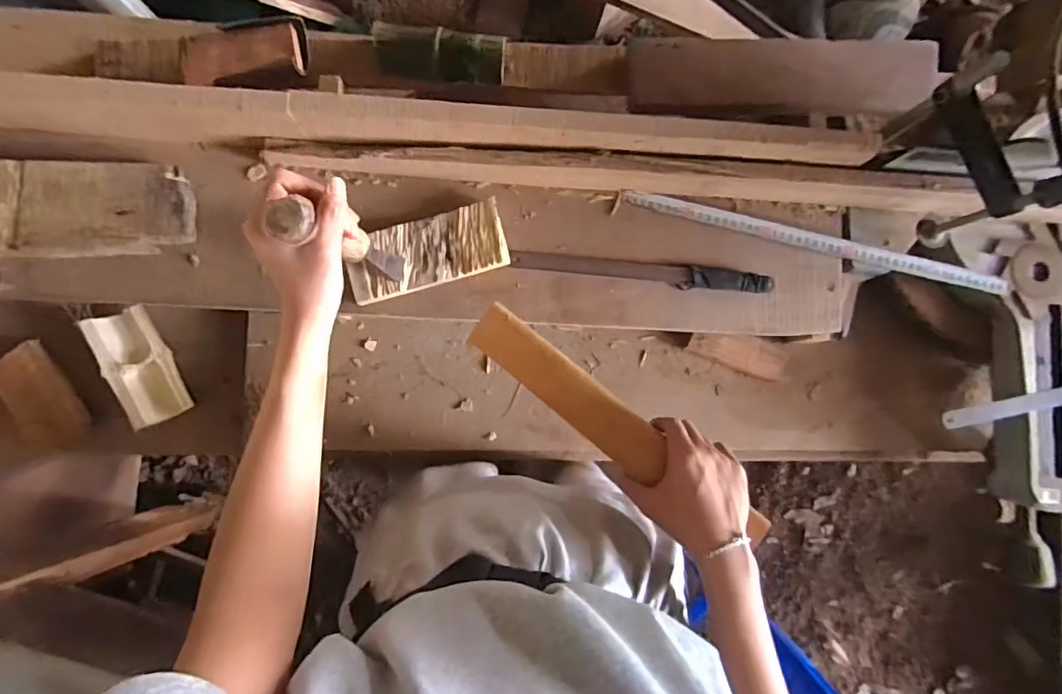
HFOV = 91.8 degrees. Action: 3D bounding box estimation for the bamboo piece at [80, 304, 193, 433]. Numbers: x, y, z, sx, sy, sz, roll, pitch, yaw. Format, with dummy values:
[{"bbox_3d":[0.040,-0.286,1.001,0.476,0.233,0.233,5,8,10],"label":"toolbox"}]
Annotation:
[{"bbox_3d":[-0.427,0.021,0.563,0.056,0.041,0.124,-21,87,-3],"label":"bamboo piece"}]

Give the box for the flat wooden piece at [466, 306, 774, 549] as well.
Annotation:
[{"bbox_3d":[0.068,0.067,0.457,0.300,0.019,0.045,38,86,13],"label":"flat wooden piece"}]

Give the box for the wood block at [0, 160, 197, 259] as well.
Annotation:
[{"bbox_3d":[-0.471,-0.143,0.536,0.218,0.027,0.098,-1,86,-2],"label":"wood block"}]

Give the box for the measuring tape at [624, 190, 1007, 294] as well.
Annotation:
[{"bbox_3d":[0.334,-0.122,0.601,0.459,0.010,0.017,13,86,-1],"label":"measuring tape"}]

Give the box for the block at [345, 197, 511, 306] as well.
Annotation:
[{"bbox_3d":[-0.114,-0.103,0.570,0.171,0.025,0.073,-17,87,-3],"label":"block"}]

